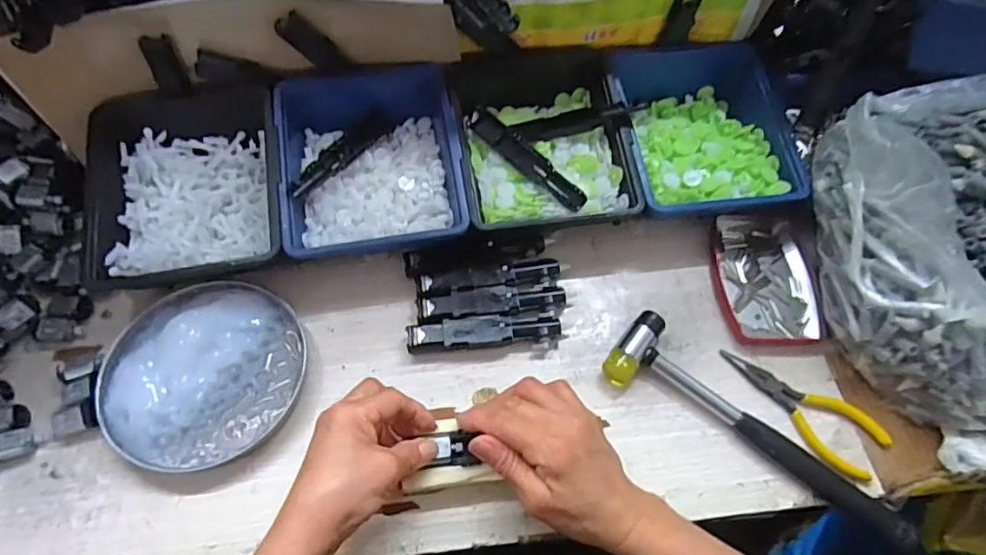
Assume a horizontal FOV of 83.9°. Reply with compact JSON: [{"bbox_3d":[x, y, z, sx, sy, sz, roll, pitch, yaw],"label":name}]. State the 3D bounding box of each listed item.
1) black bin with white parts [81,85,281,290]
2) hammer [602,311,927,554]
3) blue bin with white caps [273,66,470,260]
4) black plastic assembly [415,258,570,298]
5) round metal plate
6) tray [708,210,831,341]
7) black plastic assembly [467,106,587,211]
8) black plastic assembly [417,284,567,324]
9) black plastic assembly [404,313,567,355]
[{"bbox_3d":[-0.251,-0.070,0.462,0.151,0.070,0.169,-13,63,-9],"label":"black bin with white parts"},{"bbox_3d":[0.199,0.107,0.409,0.233,0.021,0.061,30,64,13],"label":"hammer"},{"bbox_3d":[-0.103,-0.097,0.479,0.147,0.073,0.170,-8,62,-7],"label":"blue bin with white caps"},{"bbox_3d":[-0.002,0.002,0.461,0.123,0.018,0.023,-7,62,-6],"label":"black plastic assembly"},{"bbox_3d":[-0.218,0.065,0.414,0.138,0.028,0.140,1,61,-2],"label":"round metal plate"},{"bbox_3d":[0.233,-0.002,0.477,0.081,0.020,0.123,-1,61,-3],"label":"tray"},{"bbox_3d":[0.028,-0.102,0.462,0.123,0.014,0.022,39,67,17],"label":"black plastic assembly"},{"bbox_3d":[0.000,0.023,0.450,0.119,0.017,0.026,-6,62,-6],"label":"black plastic assembly"},{"bbox_3d":[-0.007,0.046,0.439,0.119,0.021,0.025,-6,62,-6],"label":"black plastic assembly"}]

